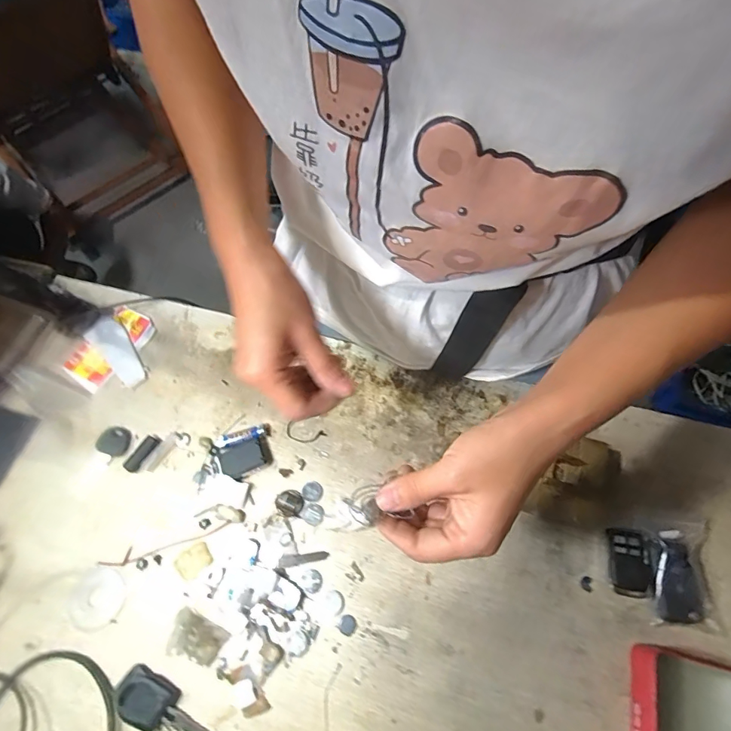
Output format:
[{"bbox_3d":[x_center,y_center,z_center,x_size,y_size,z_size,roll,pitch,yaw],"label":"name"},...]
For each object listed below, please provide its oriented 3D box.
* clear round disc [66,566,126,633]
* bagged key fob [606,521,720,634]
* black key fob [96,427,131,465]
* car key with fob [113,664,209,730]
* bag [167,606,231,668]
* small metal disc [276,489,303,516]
[{"bbox_3d":[-0.243,0.210,0.384,0.050,0.004,0.049,-1,64,3],"label":"clear round disc"},{"bbox_3d":[0.256,0.176,0.367,0.086,0.018,0.080,4,65,5],"label":"bagged key fob"},{"bbox_3d":[-0.263,0.080,0.448,0.031,0.005,0.032,34,71,17],"label":"black key fob"},{"bbox_3d":[-0.160,0.275,0.339,0.086,0.020,0.030,24,68,14],"label":"car key with fob"},{"bbox_3d":[-0.147,0.233,0.364,0.047,0.015,0.031,24,68,14],"label":"bag"},{"bbox_3d":[-0.074,0.133,0.413,0.026,0.004,0.024,20,67,12],"label":"small metal disc"}]

